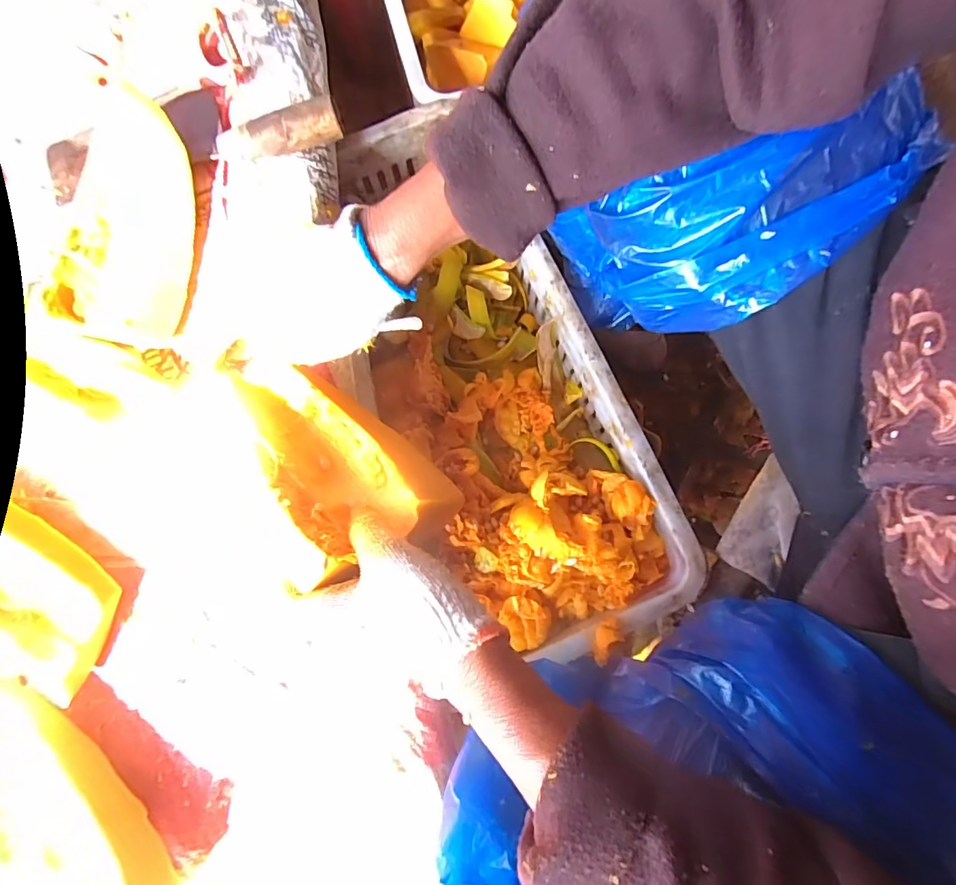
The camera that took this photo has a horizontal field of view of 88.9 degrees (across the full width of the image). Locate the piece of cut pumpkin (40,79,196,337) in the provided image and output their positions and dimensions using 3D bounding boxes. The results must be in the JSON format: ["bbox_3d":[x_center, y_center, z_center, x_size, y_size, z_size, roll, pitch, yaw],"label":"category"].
[{"bbox_3d":[-0.282,-0.184,0.381,0.099,0.032,0.209,-1,80,-1],"label":"piece of cut pumpkin"}]

